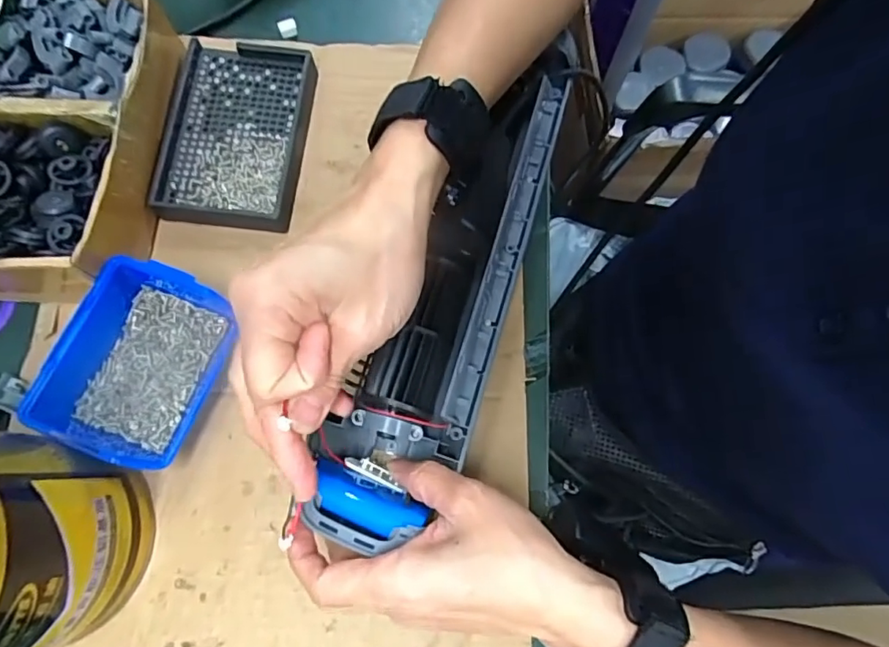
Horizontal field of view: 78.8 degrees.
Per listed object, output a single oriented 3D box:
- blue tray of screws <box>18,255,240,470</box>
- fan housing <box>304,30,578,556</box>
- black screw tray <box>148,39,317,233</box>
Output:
[{"bbox_3d":[-0.184,0.024,0.332,0.084,0.046,0.112,17,74,3],"label":"blue tray of screws"},{"bbox_3d":[0.014,-0.033,0.313,0.067,0.055,0.317,22,77,5],"label":"fan housing"},{"bbox_3d":[-0.150,-0.137,0.393,0.091,0.024,0.139,6,74,0],"label":"black screw tray"}]

